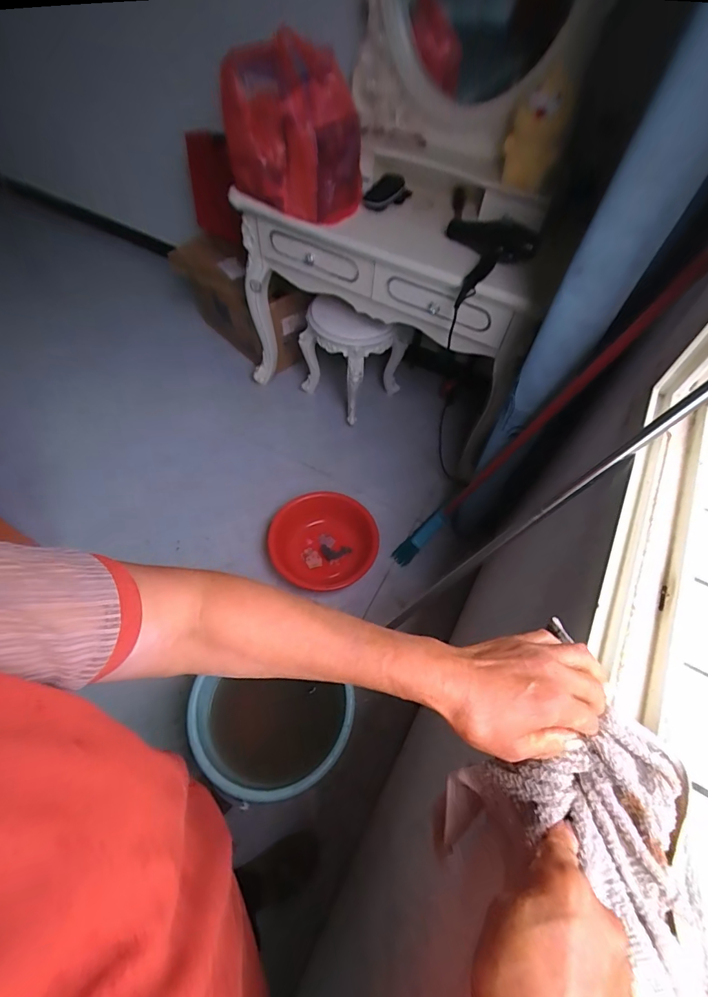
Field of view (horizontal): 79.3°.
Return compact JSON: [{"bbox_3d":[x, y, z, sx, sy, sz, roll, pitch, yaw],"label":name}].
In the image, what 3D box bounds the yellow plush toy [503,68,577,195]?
[{"bbox_3d":[0.463,-0.917,1.099,0.143,0.239,0.071,19,59,8],"label":"yellow plush toy"}]

